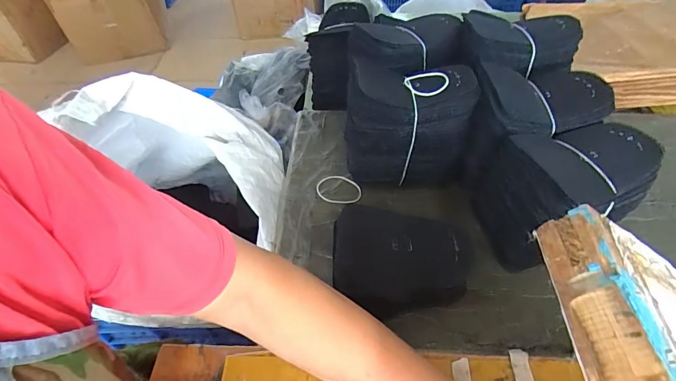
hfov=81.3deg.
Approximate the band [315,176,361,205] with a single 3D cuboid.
[{"bbox_3d":[0.002,-0.002,0.560,0.066,0.005,0.049,13,50,13],"label":"band"}]

